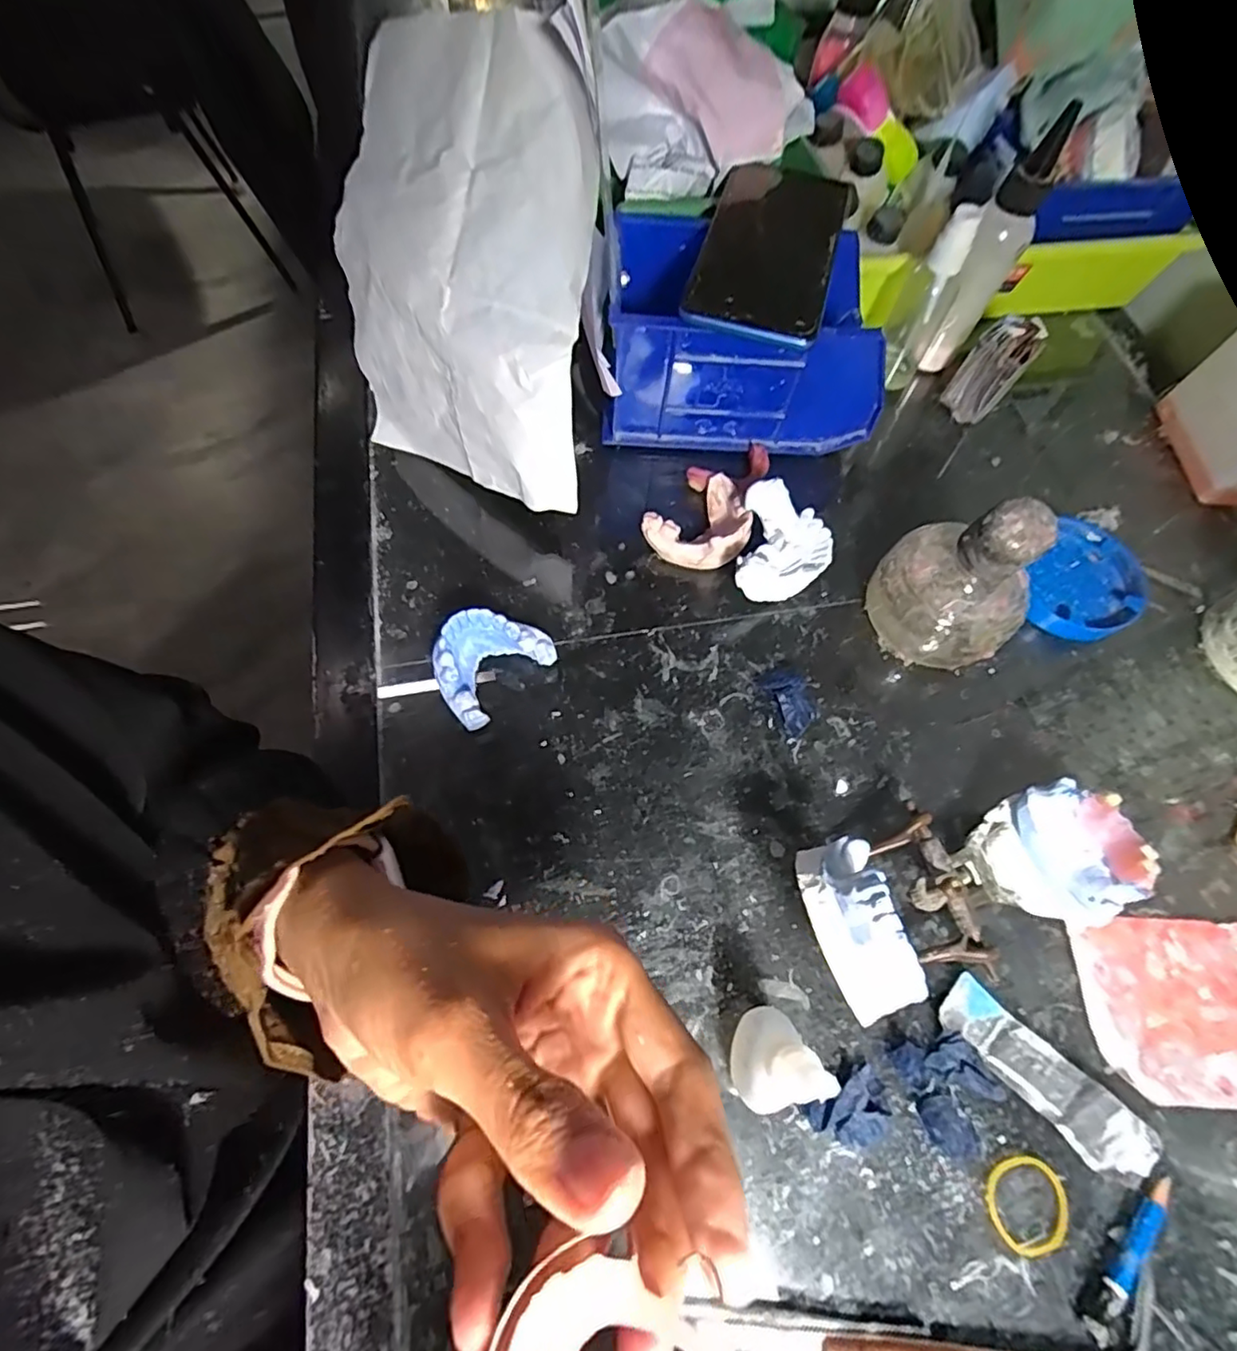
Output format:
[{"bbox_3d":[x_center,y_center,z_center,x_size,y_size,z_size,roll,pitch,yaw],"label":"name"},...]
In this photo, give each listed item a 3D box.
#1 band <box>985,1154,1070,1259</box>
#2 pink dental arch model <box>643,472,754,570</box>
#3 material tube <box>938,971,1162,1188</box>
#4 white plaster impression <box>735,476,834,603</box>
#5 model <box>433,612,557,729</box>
[{"bbox_3d":[0.163,0.210,0.246,0.032,0.004,0.030,1,65,-3],"label":"band"},{"bbox_3d":[0.054,-0.088,0.368,0.071,0.026,0.047,-37,72,-18],"label":"pink dental arch model"},{"bbox_3d":[0.178,0.167,0.261,0.085,0.015,0.028,43,70,16],"label":"material tube"},{"bbox_3d":[0.094,-0.071,0.356,0.051,0.039,0.067,12,65,2],"label":"white plaster impression"},{"bbox_3d":[-0.069,-0.008,0.322,0.046,0.028,0.061,40,69,15],"label":"model"}]

